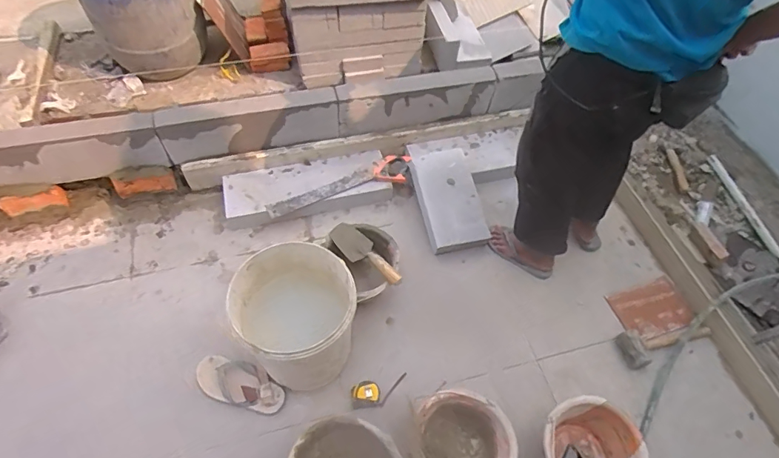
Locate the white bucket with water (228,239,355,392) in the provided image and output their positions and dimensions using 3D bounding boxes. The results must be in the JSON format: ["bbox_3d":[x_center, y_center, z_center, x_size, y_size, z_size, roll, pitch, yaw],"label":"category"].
[{"bbox_3d":[-0.238,0.252,1.268,0.295,0.358,0.272,2,57,-2],"label":"white bucket with water"}]

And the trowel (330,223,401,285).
[{"bbox_3d":[-0.062,0.084,1.408,0.242,0.053,0.085,34,61,18],"label":"trowel"}]

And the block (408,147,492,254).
[{"bbox_3d":[0.209,-0.104,1.640,0.203,0.066,0.355,-17,71,8],"label":"block"}]

